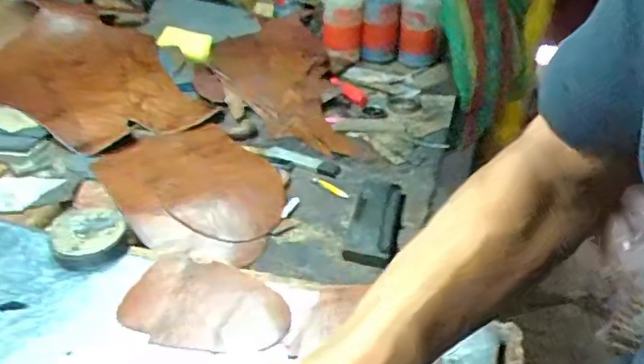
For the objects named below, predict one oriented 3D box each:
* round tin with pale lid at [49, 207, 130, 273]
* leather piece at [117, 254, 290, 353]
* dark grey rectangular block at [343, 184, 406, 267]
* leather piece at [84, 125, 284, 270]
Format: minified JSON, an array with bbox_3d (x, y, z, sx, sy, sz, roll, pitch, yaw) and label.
[{"bbox_3d":[-0.244,0.059,0.599,0.072,0.035,0.067,-9,37,-17],"label":"round tin with pale lid"},{"bbox_3d":[-0.106,0.114,0.537,0.158,0.021,0.099,11,36,11],"label":"leather piece"},{"bbox_3d":[0.065,0.045,0.673,0.061,0.015,0.167,9,35,8],"label":"dark grey rectangular block"},{"bbox_3d":[-0.161,-0.001,0.724,0.197,0.013,0.296,-19,41,-28],"label":"leather piece"}]

